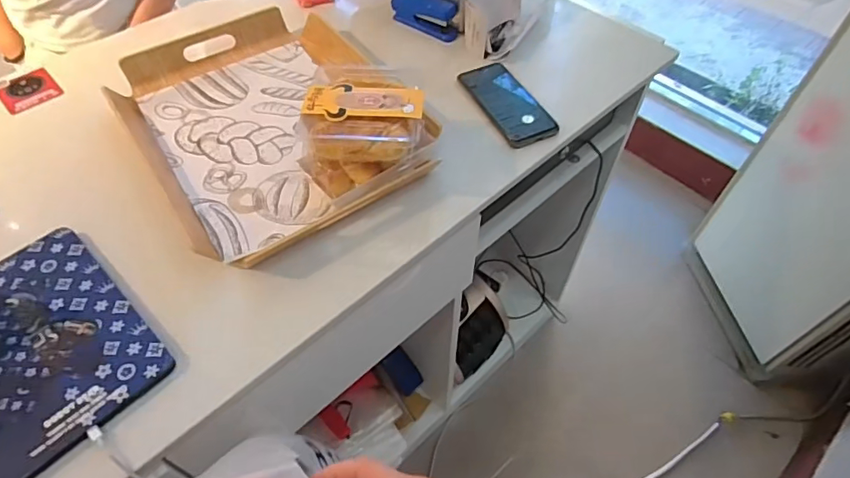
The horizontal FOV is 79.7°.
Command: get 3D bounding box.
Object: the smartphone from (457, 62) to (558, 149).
[{"bbox_3d":[0.117,-0.197,0.732,0.076,0.014,0.165,-22,57,-16],"label":"smartphone"}]

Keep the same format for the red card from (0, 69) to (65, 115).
[{"bbox_3d":[-0.596,-0.224,0.764,0.073,0.005,0.089,-35,62,-27],"label":"red card"}]

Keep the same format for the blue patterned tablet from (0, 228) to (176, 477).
[{"bbox_3d":[-0.386,0.105,0.506,0.240,0.014,0.170,38,62,24],"label":"blue patterned tablet"}]

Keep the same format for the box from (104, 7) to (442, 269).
[{"bbox_3d":[-0.213,-0.168,0.691,0.322,0.044,0.415,-27,58,-19],"label":"box"}]

